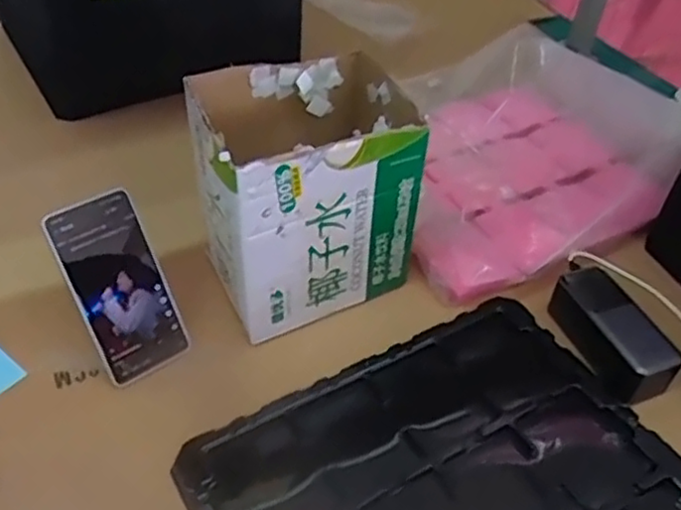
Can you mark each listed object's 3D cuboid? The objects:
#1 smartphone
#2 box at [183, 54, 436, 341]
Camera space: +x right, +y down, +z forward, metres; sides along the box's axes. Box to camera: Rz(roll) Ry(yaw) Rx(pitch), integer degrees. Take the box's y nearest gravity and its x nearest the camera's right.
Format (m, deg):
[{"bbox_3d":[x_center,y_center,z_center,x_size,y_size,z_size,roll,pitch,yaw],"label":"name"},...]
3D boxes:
[{"bbox_3d":[-0.195,0.029,0.610,0.081,0.165,0.011,-29,20,-30],"label":"smartphone"},{"bbox_3d":[-0.035,-0.060,0.663,0.193,0.210,0.144,-21,50,-24],"label":"box"}]

